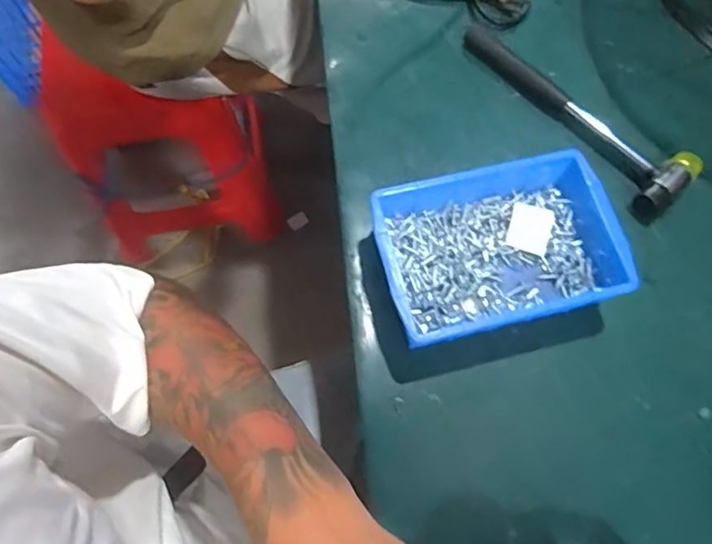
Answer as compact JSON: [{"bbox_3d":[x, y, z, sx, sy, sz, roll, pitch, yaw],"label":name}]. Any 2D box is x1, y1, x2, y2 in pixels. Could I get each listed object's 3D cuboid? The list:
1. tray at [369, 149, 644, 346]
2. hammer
[{"bbox_3d":[0.125,-0.020,0.484,0.207,0.058,0.135,-12,70,-5],"label":"tray"},{"bbox_3d":[0.217,-0.168,0.559,0.068,0.032,0.271,-42,76,-14],"label":"hammer"}]

